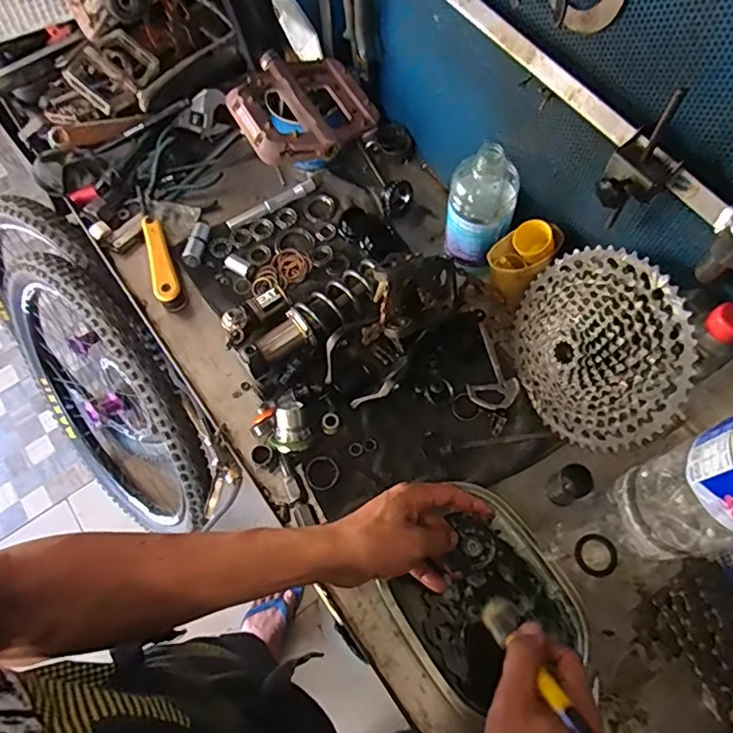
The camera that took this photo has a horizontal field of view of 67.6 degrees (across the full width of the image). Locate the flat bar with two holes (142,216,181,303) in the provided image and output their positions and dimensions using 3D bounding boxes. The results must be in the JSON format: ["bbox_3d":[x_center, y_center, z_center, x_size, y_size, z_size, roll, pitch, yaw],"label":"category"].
[{"bbox_3d":[-0.260,-0.138,0.687,0.030,0.014,0.130,-18,66,-6],"label":"flat bar with two holes"}]

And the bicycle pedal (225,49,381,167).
[{"bbox_3d":[-0.055,-0.218,0.453,0.108,0.027,0.104,-26,67,-10],"label":"bicycle pedal"}]

